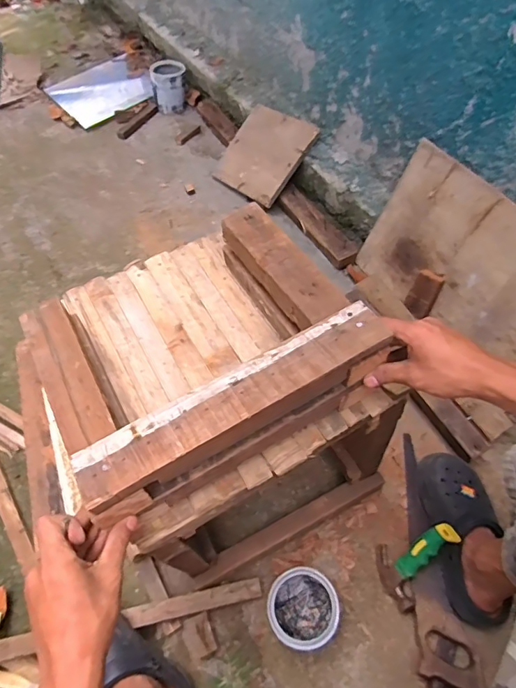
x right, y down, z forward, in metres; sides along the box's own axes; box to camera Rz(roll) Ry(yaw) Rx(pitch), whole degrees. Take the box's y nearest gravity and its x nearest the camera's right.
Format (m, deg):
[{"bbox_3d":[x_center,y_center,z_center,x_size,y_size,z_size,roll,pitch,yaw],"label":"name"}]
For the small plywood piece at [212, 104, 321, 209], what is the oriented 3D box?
[{"bbox_3d":[0.014,-0.552,1.355,0.253,0.024,0.248,38,102,28],"label":"small plywood piece"}]

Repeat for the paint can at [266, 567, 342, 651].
[{"bbox_3d":[0.072,0.432,0.758,0.102,0.129,0.103,-2,59,3],"label":"paint can"}]

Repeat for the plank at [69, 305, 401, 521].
[{"bbox_3d":[-0.017,0.059,0.461,0.327,0.030,0.066,-28,62,-11],"label":"plank"}]

